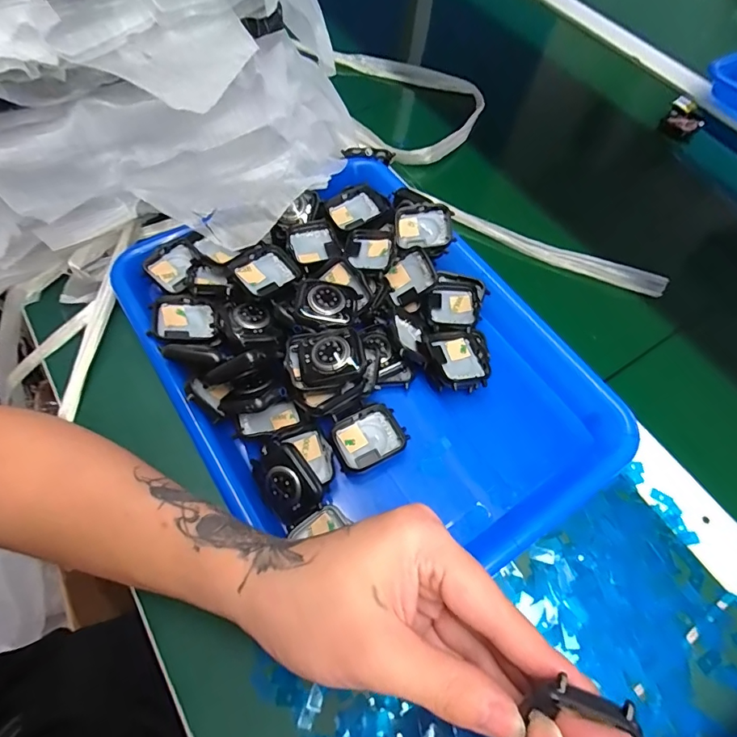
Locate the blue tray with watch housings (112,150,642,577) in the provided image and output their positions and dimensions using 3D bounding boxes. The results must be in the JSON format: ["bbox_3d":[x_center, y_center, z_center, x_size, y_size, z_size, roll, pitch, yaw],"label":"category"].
[{"bbox_3d":[-0.001,-0.014,0.322,0.254,0.052,0.319,-30,67,-18],"label":"blue tray with watch housings"}]

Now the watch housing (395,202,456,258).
[{"bbox_3d":[0.043,-0.110,0.350,0.043,0.015,0.035,4,61,-1],"label":"watch housing"}]

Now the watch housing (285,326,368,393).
[{"bbox_3d":[-0.028,-0.009,0.293,0.049,0.009,0.040,-13,63,-10],"label":"watch housing"}]

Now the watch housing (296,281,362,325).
[{"bbox_3d":[-0.029,-0.047,0.314,0.041,0.010,0.033,10,61,2],"label":"watch housing"}]

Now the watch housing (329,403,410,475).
[{"bbox_3d":[0.000,0.046,0.300,0.047,0.009,0.038,-26,66,-16],"label":"watch housing"}]

